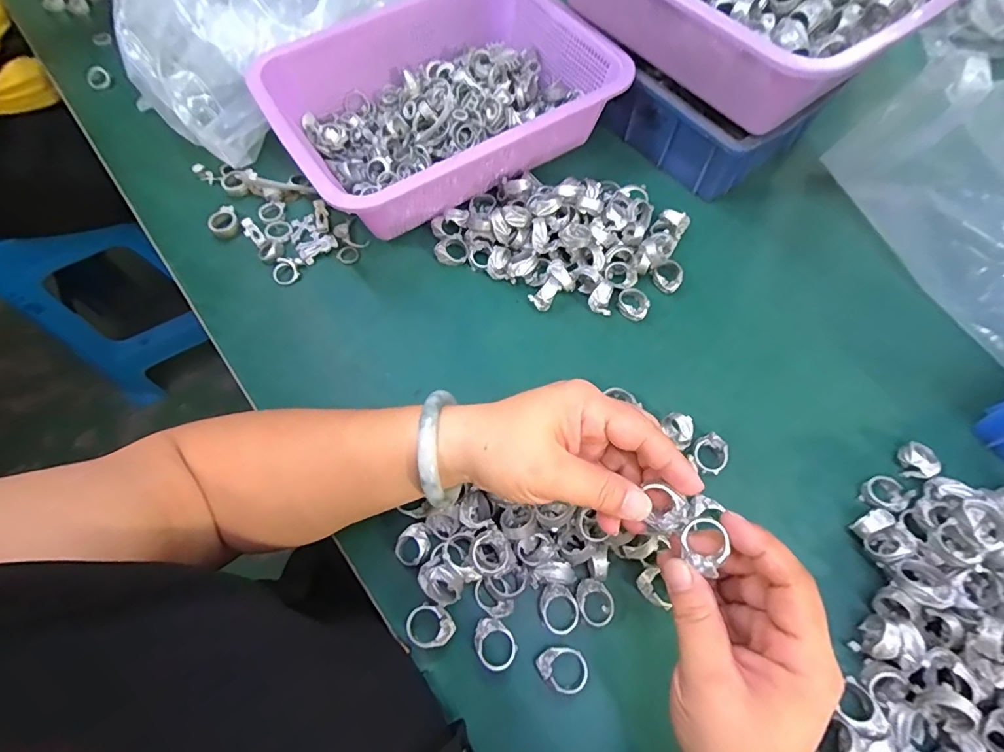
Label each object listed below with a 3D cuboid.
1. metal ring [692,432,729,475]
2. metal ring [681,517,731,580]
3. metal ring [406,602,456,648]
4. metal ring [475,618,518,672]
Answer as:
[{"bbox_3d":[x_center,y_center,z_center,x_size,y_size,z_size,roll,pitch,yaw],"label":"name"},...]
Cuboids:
[{"bbox_3d":[0.154,0.057,0.350,0.026,0.008,0.029,37,77,9],"label":"metal ring"},{"bbox_3d":[0.099,0.083,0.233,0.021,0.012,0.022,0,63,0],"label":"metal ring"},{"bbox_3d":[-0.047,0.161,0.305,0.028,0.012,0.027,0,66,0],"label":"metal ring"},{"bbox_3d":[-0.005,0.171,0.302,0.024,0.015,0.030,-35,71,-14],"label":"metal ring"}]

